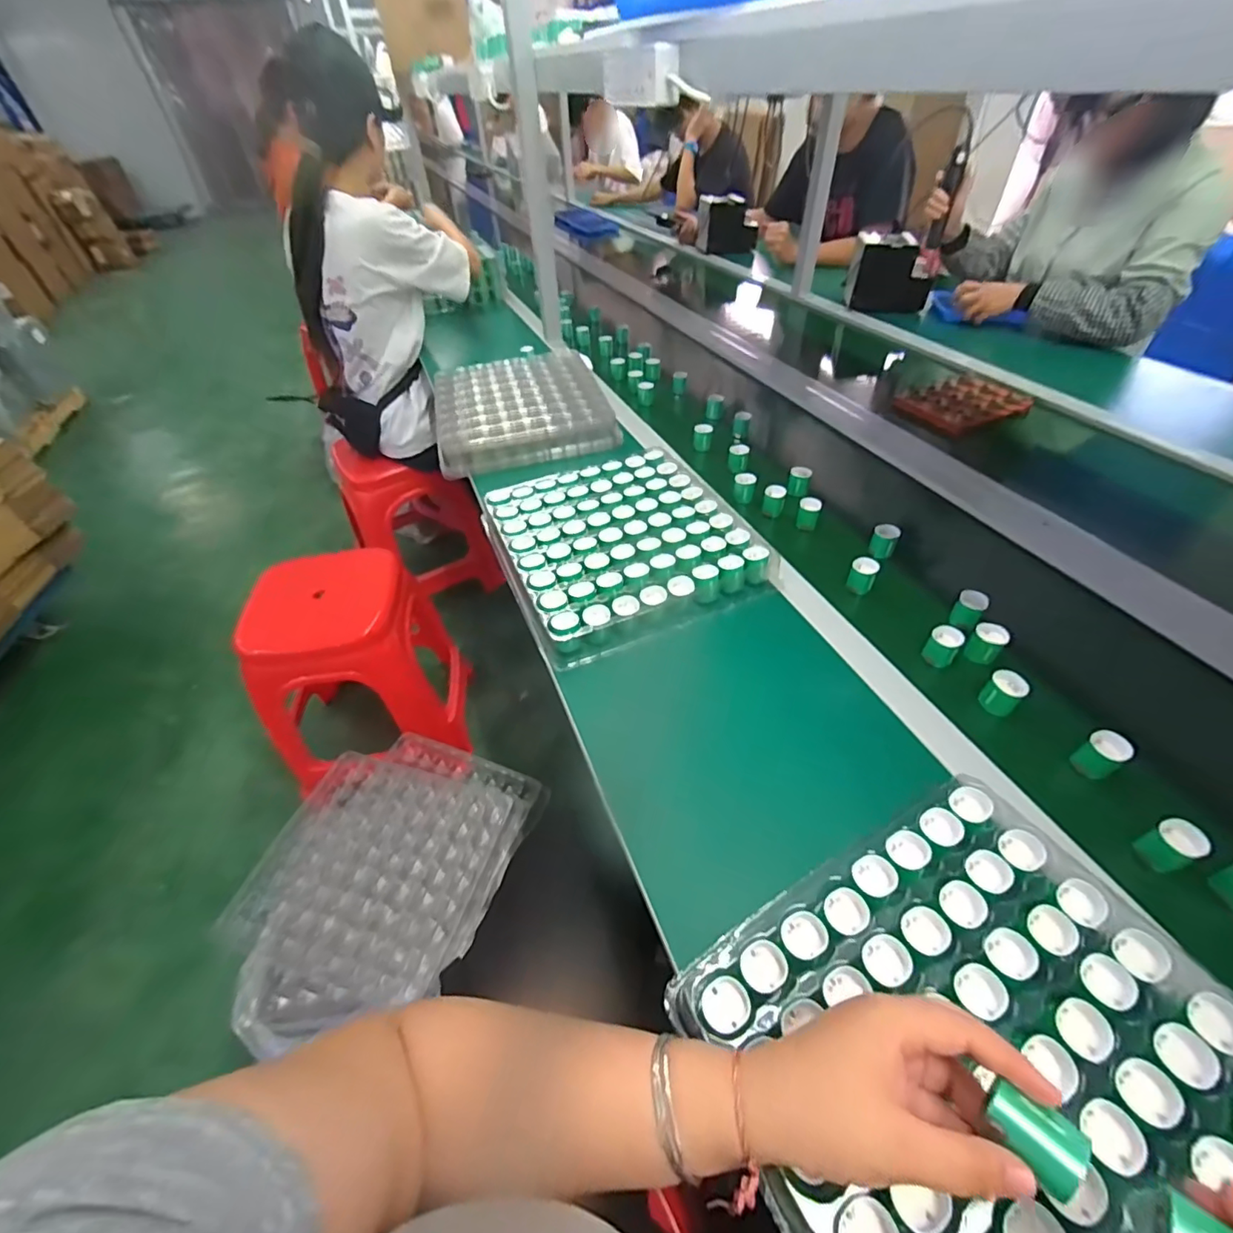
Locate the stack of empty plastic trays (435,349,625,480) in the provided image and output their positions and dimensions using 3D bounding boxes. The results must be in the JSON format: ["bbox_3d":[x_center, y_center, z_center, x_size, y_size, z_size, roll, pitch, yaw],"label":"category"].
[{"bbox_3d":[-0.187,-0.412,1.036,0.308,0.052,0.374,-13,47,-8],"label":"stack of empty plastic trays"}]

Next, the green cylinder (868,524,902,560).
[{"bbox_3d":[0.356,-0.101,0.719,0.032,0.039,0.031,21,52,23],"label":"green cylinder"}]

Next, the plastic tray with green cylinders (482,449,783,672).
[{"bbox_3d":[0.003,-0.107,0.739,0.301,0.040,0.327,-19,48,-13],"label":"plastic tray with green cylinders"}]

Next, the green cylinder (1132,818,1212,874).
[{"bbox_3d":[0.448,0.184,0.436,0.031,0.041,0.028,-18,48,-12],"label":"green cylinder"}]

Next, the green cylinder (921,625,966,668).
[{"bbox_3d":[0.355,0.032,0.588,0.030,0.036,0.031,29,55,28],"label":"green cylinder"}]

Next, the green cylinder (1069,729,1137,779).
[{"bbox_3d":[0.440,0.125,0.491,0.037,0.033,0.031,-22,49,-16],"label":"green cylinder"}]

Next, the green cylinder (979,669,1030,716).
[{"bbox_3d":[0.390,0.078,0.545,0.029,0.039,0.031,-37,55,-27],"label":"green cylinder"}]

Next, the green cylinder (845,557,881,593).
[{"bbox_3d":[0.309,-0.052,0.678,0.030,0.033,0.032,19,51,21],"label":"green cylinder"}]

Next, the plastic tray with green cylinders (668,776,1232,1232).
[{"bbox_3d":[0.251,0.295,0.316,0.305,0.039,0.341,-26,50,-19],"label":"plastic tray with green cylinders"}]

